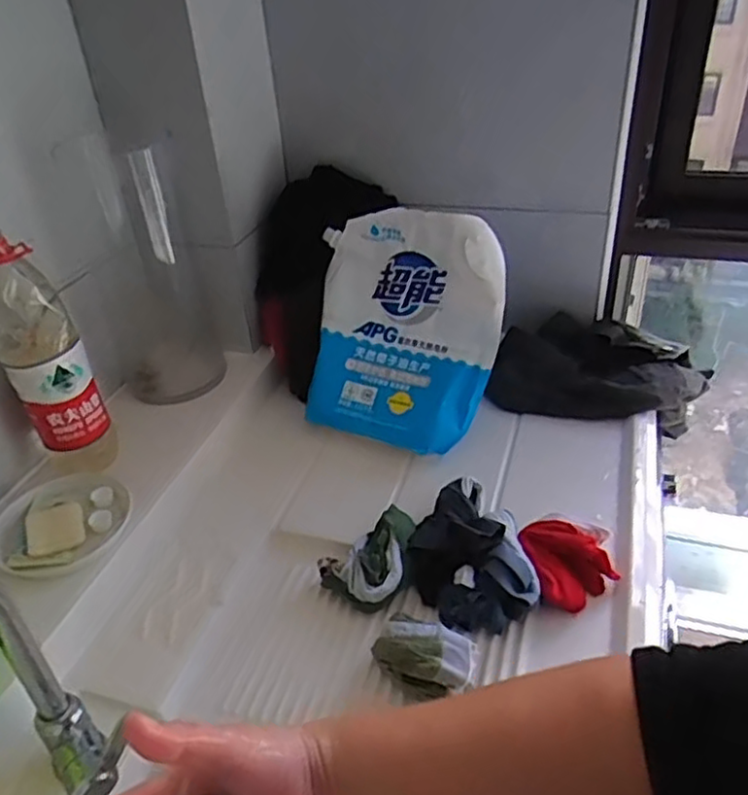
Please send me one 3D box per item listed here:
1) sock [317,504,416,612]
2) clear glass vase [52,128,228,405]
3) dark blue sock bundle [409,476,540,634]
[{"bbox_3d":[0.006,0.180,0.758,0.118,0.044,0.090,-26,40,-28],"label":"sock"},{"bbox_3d":[-0.329,-0.175,0.968,0.164,0.353,0.125,-6,35,-2],"label":"clear glass vase"},{"bbox_3d":[0.103,0.162,0.750,0.122,0.066,0.185,-10,35,-8],"label":"dark blue sock bundle"}]

